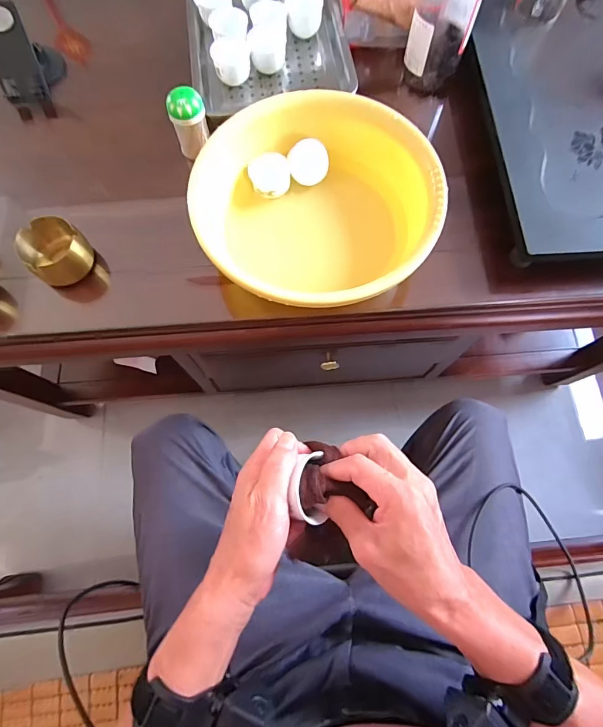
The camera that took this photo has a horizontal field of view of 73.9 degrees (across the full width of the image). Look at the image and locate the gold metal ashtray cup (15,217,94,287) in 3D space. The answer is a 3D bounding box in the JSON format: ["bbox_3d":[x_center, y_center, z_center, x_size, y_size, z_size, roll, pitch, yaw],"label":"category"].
[{"bbox_3d":[-0.317,-0.145,0.515,0.075,0.057,0.064,-43,77,-12],"label":"gold metal ashtray cup"}]

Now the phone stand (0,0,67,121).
[{"bbox_3d":[-0.419,-0.456,0.595,0.065,0.115,0.106,3,73,1],"label":"phone stand"}]

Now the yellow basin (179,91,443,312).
[{"bbox_3d":[0.019,-0.187,0.512,0.280,0.113,0.276,0,73,0],"label":"yellow basin"}]

